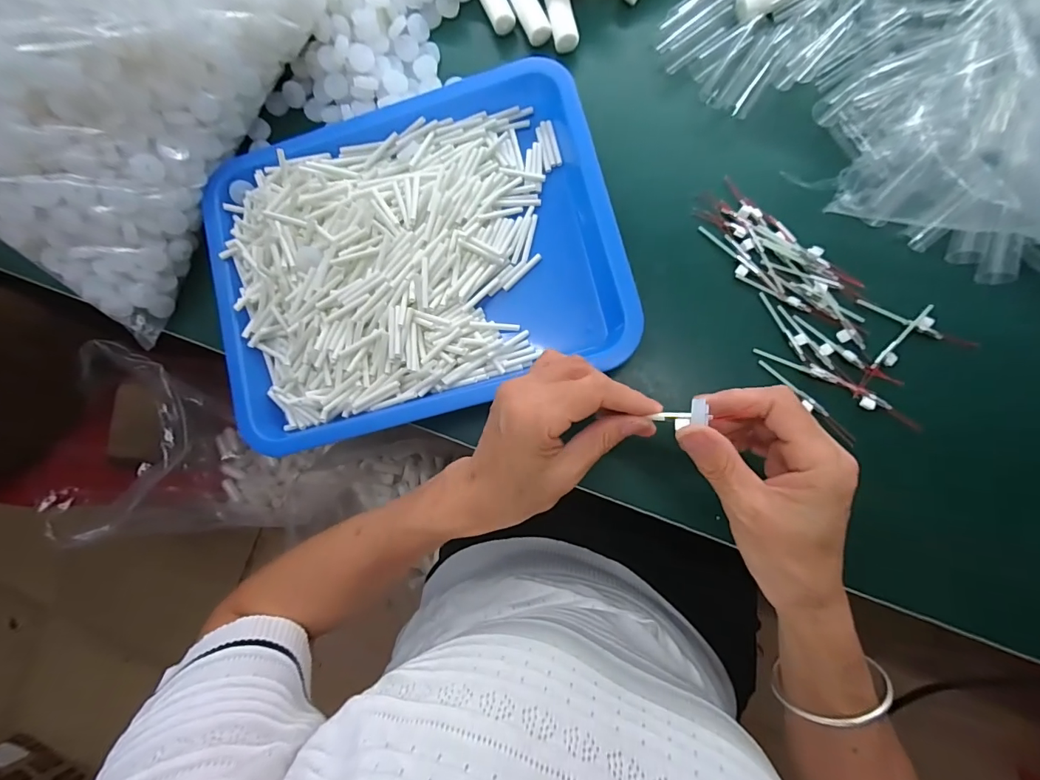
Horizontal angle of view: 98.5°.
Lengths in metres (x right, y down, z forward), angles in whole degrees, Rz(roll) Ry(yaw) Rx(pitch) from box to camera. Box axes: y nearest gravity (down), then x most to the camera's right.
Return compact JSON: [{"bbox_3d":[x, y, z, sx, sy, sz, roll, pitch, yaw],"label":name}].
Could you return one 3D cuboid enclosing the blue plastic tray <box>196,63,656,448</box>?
[{"bbox_3d":[-0.088,-0.109,0.366,0.327,0.034,0.256,-15,83,4],"label":"blue plastic tray"}]

